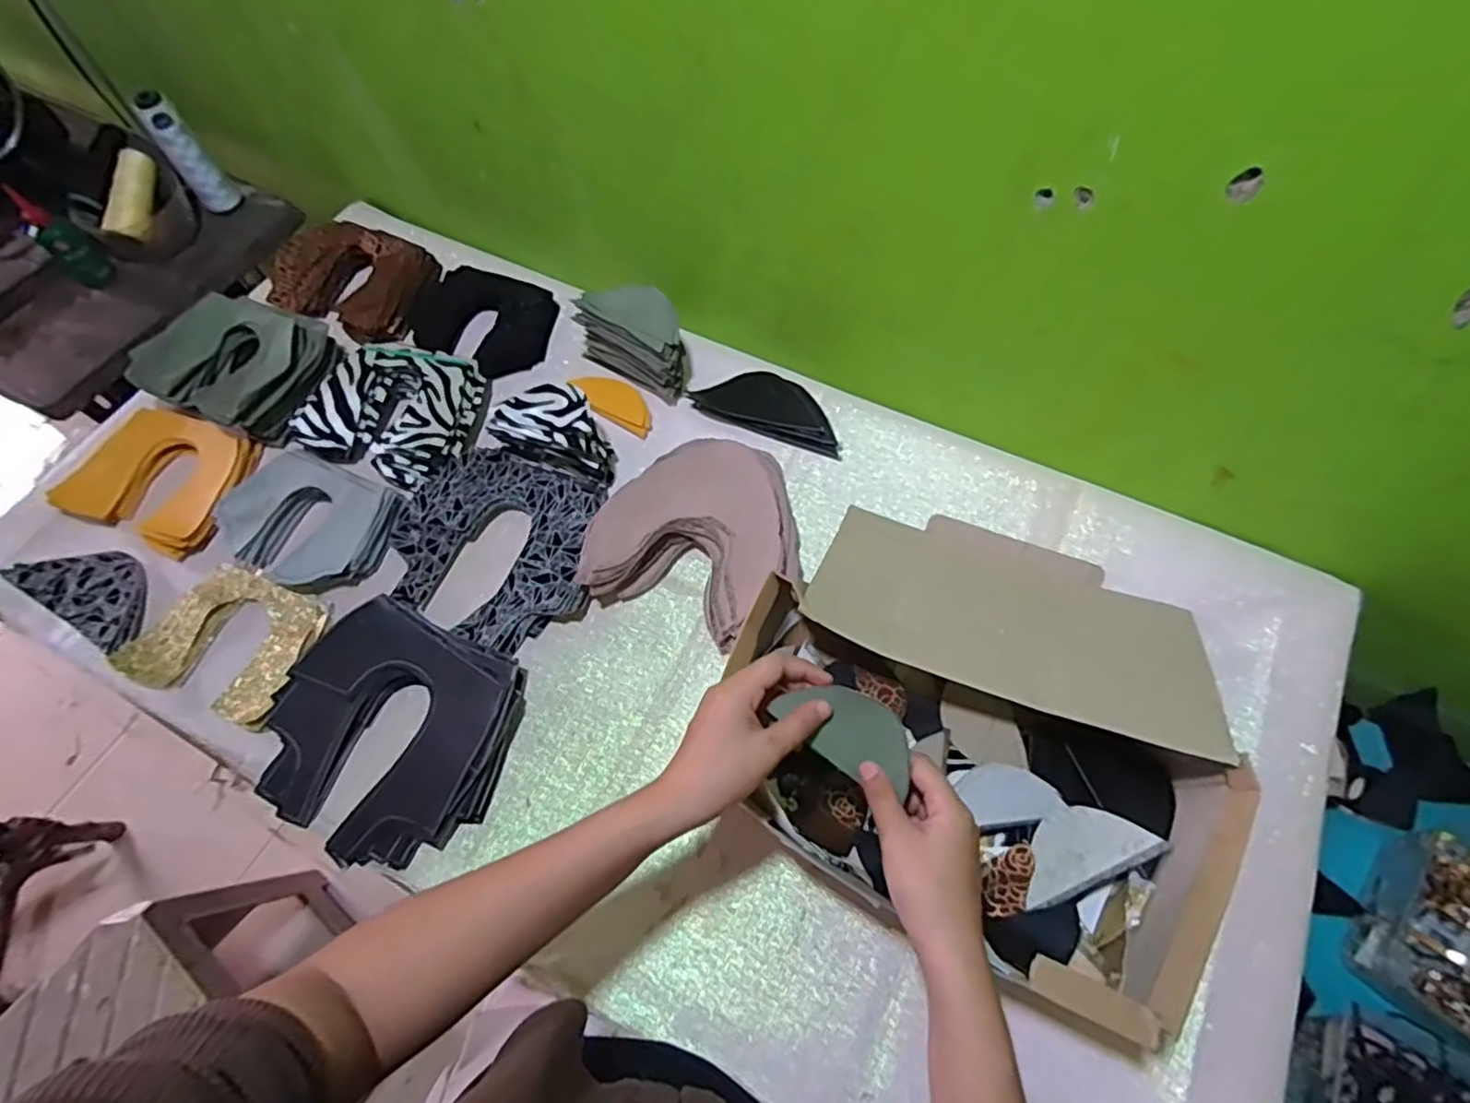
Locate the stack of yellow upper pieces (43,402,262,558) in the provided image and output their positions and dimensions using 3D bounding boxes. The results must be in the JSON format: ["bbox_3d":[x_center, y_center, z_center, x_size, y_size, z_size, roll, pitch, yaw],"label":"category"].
[{"bbox_3d":[-0.577,-0.077,0.690,0.158,0.034,0.137,19,65,10],"label":"stack of yellow upper pieces"}]

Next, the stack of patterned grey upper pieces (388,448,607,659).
[{"bbox_3d":[-0.222,-0.005,0.645,0.199,0.029,0.174,22,66,12],"label":"stack of patterned grey upper pieces"}]

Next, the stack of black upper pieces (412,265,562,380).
[{"bbox_3d":[-0.294,-0.272,0.782,0.166,0.053,0.126,26,66,13],"label":"stack of black upper pieces"}]

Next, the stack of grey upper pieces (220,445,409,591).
[{"bbox_3d":[-0.417,-0.032,0.652,0.173,0.020,0.116,21,65,11],"label":"stack of grey upper pieces"}]

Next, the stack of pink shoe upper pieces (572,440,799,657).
[{"bbox_3d":[-0.029,-0.022,0.637,0.187,0.047,0.198,19,65,10],"label":"stack of pink shoe upper pieces"}]

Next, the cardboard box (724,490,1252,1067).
[{"bbox_3d":[0.185,0.107,0.522,0.342,0.088,0.340,23,66,12],"label":"cardboard box"}]

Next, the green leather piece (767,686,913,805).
[{"bbox_3d":[0.072,0.114,0.431,0.095,0.011,0.047,33,90,5],"label":"green leather piece"}]

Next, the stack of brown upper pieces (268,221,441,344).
[{"bbox_3d":[-0.449,-0.320,0.807,0.170,0.049,0.139,19,65,10],"label":"stack of brown upper pieces"}]

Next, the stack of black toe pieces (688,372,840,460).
[{"bbox_3d":[0.039,-0.153,0.713,0.162,0.021,0.066,22,66,11],"label":"stack of black toe pieces"}]

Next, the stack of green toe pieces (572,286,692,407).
[{"bbox_3d":[-0.103,-0.231,0.725,0.129,0.086,0.061,33,68,16],"label":"stack of green toe pieces"}]

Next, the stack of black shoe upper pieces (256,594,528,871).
[{"bbox_3d":[-0.289,0.148,0.566,0.198,0.032,0.185,23,66,12],"label":"stack of black shoe upper pieces"}]

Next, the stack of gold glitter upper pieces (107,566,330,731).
[{"bbox_3d":[-0.461,0.080,0.621,0.159,0.020,0.121,18,65,10],"label":"stack of gold glitter upper pieces"}]

